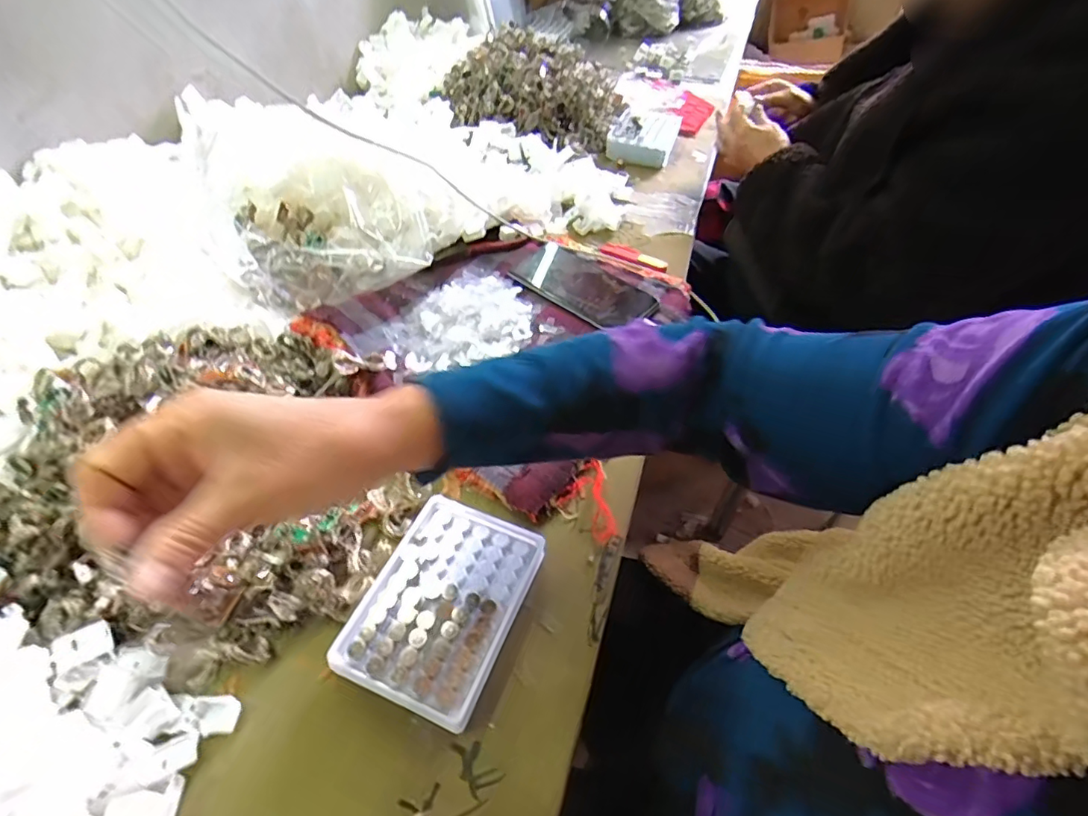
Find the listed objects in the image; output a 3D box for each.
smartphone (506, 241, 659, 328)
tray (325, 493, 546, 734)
[{"bbox_3d":[0.042,-0.134,0.591,0.157,0.009,0.080,36,57,27],"label":"smartphone"},{"bbox_3d":[-0.066,0.131,0.367,0.094,0.026,0.131,18,50,14],"label":"tray"}]

